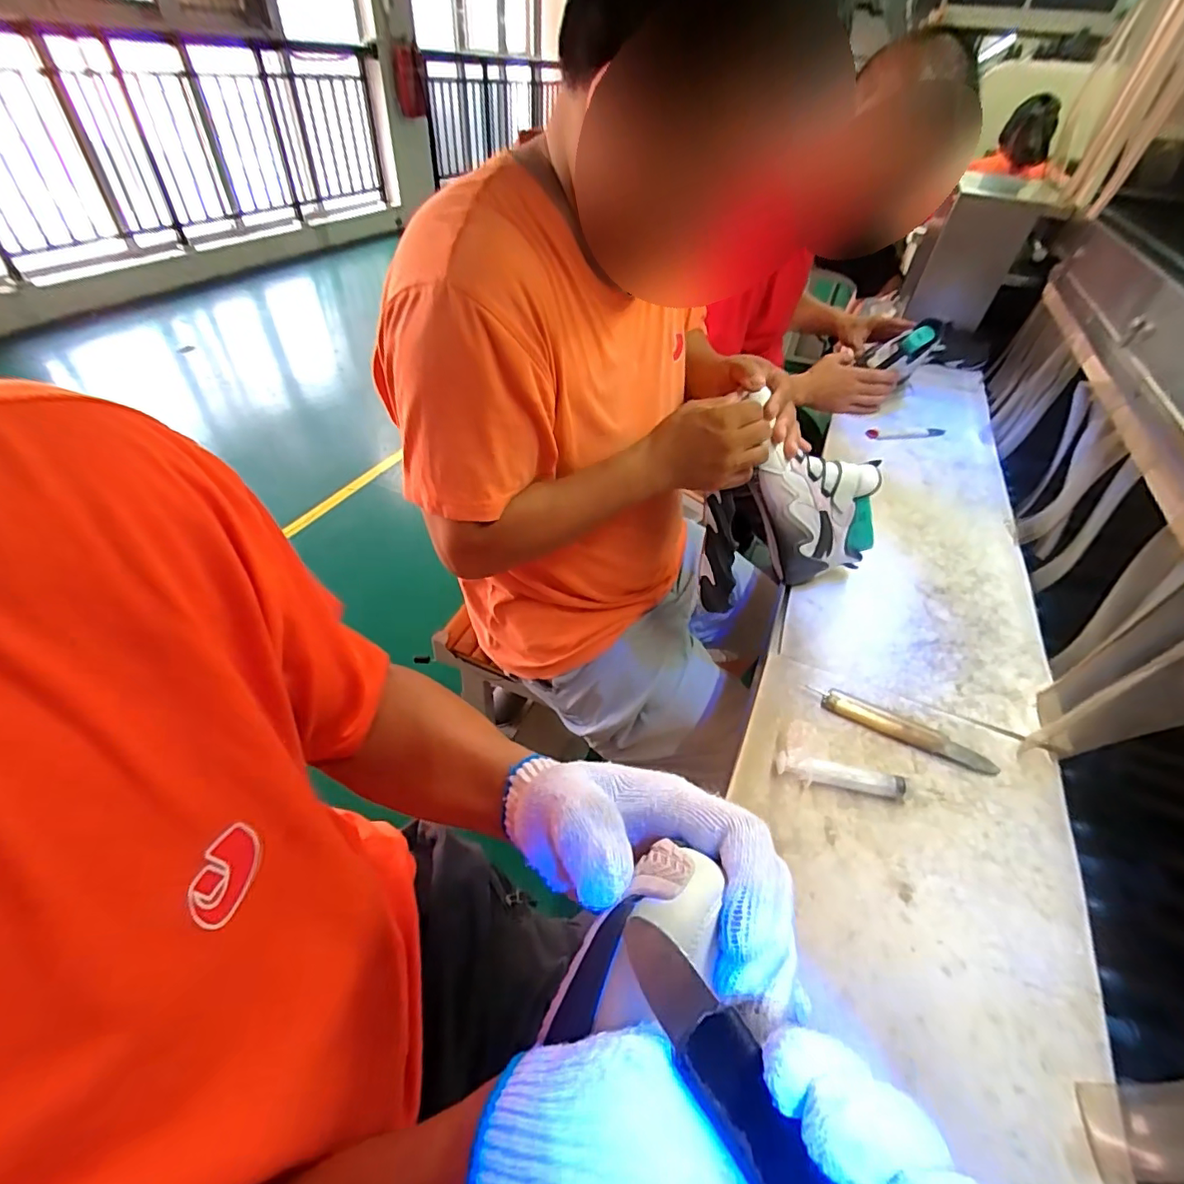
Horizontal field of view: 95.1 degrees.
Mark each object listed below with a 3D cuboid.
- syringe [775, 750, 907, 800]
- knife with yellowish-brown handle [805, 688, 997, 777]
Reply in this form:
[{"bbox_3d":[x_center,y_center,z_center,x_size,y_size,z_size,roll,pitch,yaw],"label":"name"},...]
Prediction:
[{"bbox_3d":[0.236,0.174,0.512,0.118,0.024,0.021,9,45,4],"label":"syringe"},{"bbox_3d":[0.320,0.141,0.559,0.179,0.018,0.027,22,47,17],"label":"knife with yellowish-brown handle"}]

